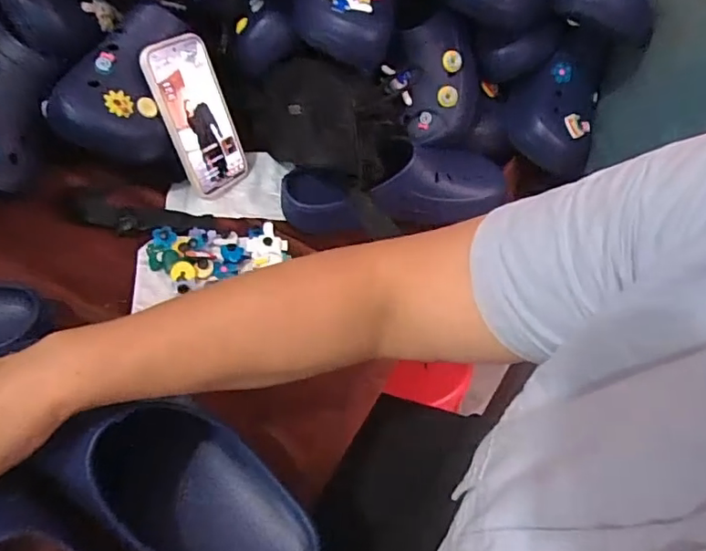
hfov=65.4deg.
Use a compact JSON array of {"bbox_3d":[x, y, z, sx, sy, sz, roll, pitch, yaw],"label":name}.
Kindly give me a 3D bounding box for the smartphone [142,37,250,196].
[{"bbox_3d":[-0.171,-0.178,0.618,0.012,0.167,0.088,9,38,38],"label":"smartphone"}]

